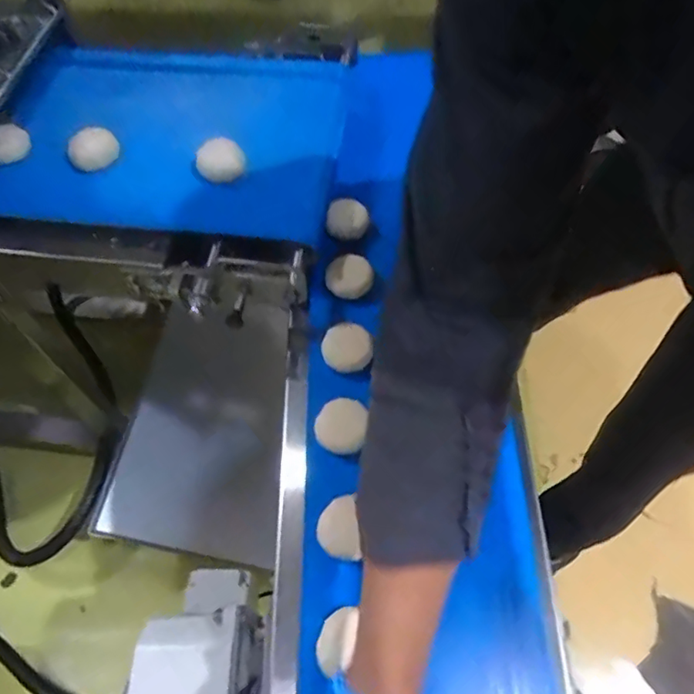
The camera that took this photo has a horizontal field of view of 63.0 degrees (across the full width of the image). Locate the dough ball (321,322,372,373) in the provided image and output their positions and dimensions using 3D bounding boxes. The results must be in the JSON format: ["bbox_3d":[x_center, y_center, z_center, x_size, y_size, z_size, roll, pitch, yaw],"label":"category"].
[{"bbox_3d":[-0.001,0.000,0.569,0.048,0.019,0.047,-2,60,3],"label":"dough ball"}]

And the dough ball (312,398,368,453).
[{"bbox_3d":[-0.007,0.074,0.533,0.047,0.020,0.048,-2,60,3],"label":"dough ball"}]

